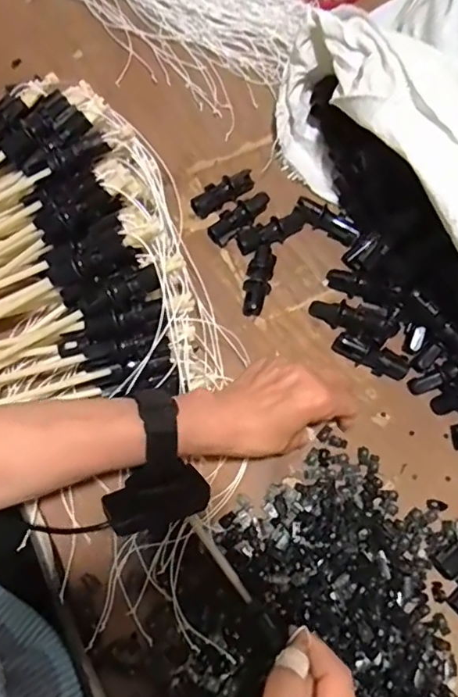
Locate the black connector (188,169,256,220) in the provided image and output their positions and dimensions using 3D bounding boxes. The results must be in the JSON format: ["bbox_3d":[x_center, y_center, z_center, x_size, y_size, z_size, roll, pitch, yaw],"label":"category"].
[{"bbox_3d":[-0.005,-0.151,0.529,0.065,0.022,0.017,-31,74,-13],"label":"black connector"}]

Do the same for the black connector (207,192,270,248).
[{"bbox_3d":[0.011,-0.125,0.521,0.068,0.018,0.024,-38,76,-15],"label":"black connector"}]

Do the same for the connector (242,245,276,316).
[{"bbox_3d":[0.027,-0.063,0.500,0.024,0.017,0.067,15,70,3],"label":"connector"}]

